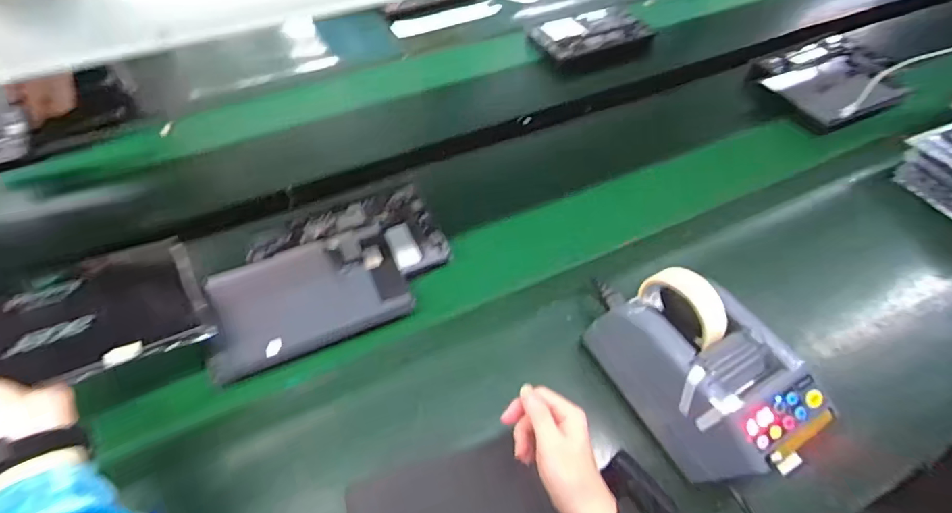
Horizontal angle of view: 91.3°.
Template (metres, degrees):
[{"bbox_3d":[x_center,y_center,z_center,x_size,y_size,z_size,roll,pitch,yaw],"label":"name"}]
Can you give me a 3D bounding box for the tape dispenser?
[{"bbox_3d":[0.234,0.115,0.480,0.110,0.141,0.207,-25,56,-19],"label":"tape dispenser"}]

